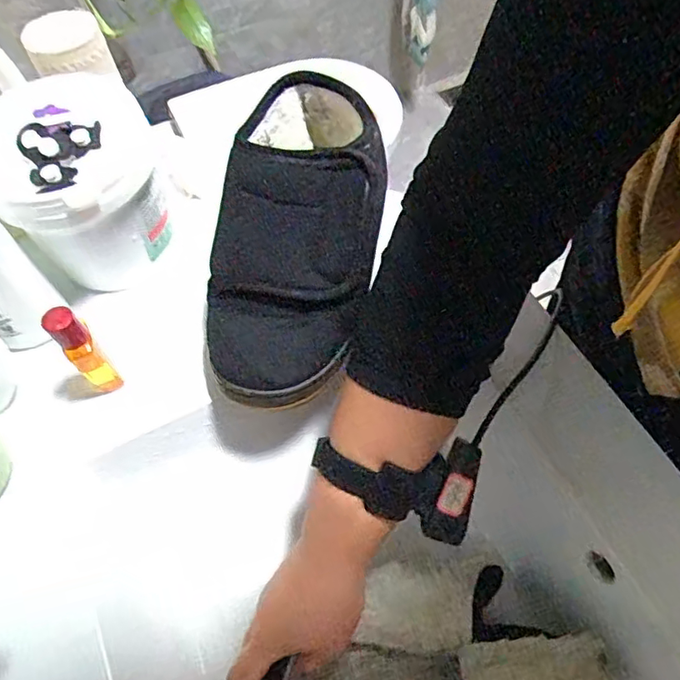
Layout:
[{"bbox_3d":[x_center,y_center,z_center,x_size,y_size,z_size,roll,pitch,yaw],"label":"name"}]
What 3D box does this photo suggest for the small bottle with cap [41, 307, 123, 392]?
[{"bbox_3d":[-0.185,0.010,0.406,0.023,0.090,0.023,37,69,20],"label":"small bottle with cap"}]

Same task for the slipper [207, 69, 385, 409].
[{"bbox_3d":[-0.029,-0.079,0.425,0.118,0.090,0.258,7,78,6],"label":"slipper"}]

